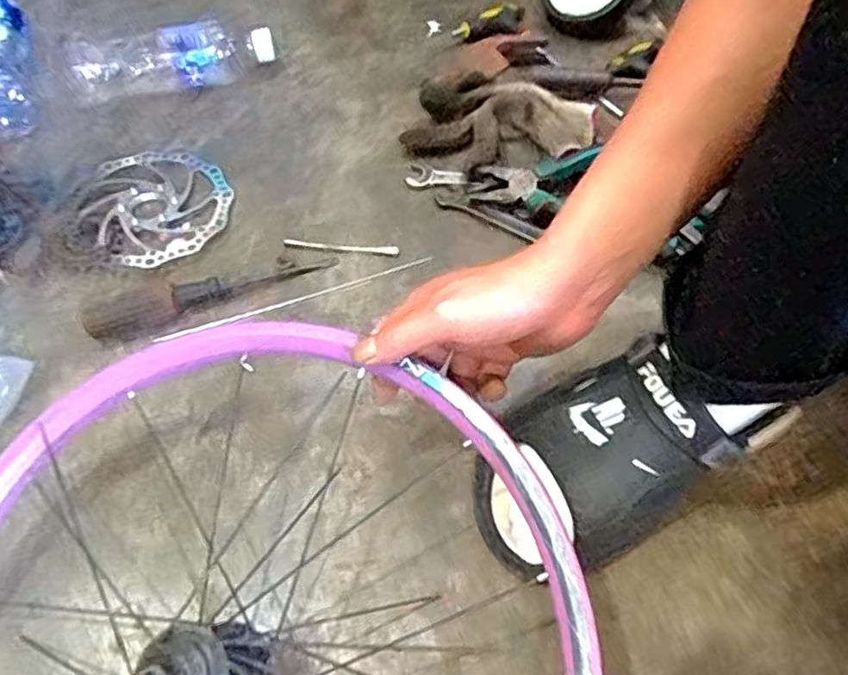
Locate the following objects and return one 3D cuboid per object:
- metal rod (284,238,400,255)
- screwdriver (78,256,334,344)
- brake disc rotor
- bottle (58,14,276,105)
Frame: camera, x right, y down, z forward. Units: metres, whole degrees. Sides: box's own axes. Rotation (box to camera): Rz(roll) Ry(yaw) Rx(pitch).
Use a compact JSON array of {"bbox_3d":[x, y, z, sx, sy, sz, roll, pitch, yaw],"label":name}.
[{"bbox_3d":[-0.076,-0.083,0.610,0.104,0.004,0.011,3,59,4],"label":"metal rod"},{"bbox_3d":[-0.184,-0.043,0.575,0.208,0.025,0.031,-19,60,-9],"label":"screwdriver"},{"bbox_3d":[-0.263,-0.125,0.633,0.153,0.010,0.146,-25,60,-17],"label":"brake disc rotor"},{"bbox_3d":[-0.273,-0.297,0.714,0.217,0.061,0.059,-2,59,1],"label":"bottle"}]

